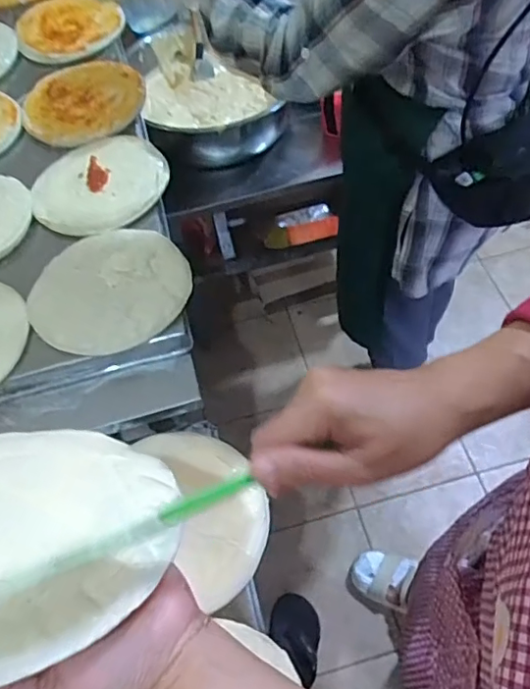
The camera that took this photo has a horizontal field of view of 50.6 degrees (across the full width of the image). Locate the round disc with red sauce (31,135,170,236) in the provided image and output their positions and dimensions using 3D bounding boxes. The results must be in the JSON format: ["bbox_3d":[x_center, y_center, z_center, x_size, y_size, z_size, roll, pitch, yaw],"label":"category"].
[{"bbox_3d":[-0.244,-0.239,0.827,0.196,0.015,0.174,-23,60,-5],"label":"round disc with red sauce"}]

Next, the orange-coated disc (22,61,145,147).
[{"bbox_3d":[-0.309,-0.406,0.944,0.200,0.024,0.191,0,59,0],"label":"orange-coated disc"}]

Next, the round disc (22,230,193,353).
[{"bbox_3d":[-0.196,-0.073,0.711,0.195,0.013,0.189,-3,55,4],"label":"round disc"}]

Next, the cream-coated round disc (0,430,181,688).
[{"bbox_3d":[-0.149,0.102,0.323,0.185,0.015,0.184,2,26,-1],"label":"cream-coated round disc"}]

